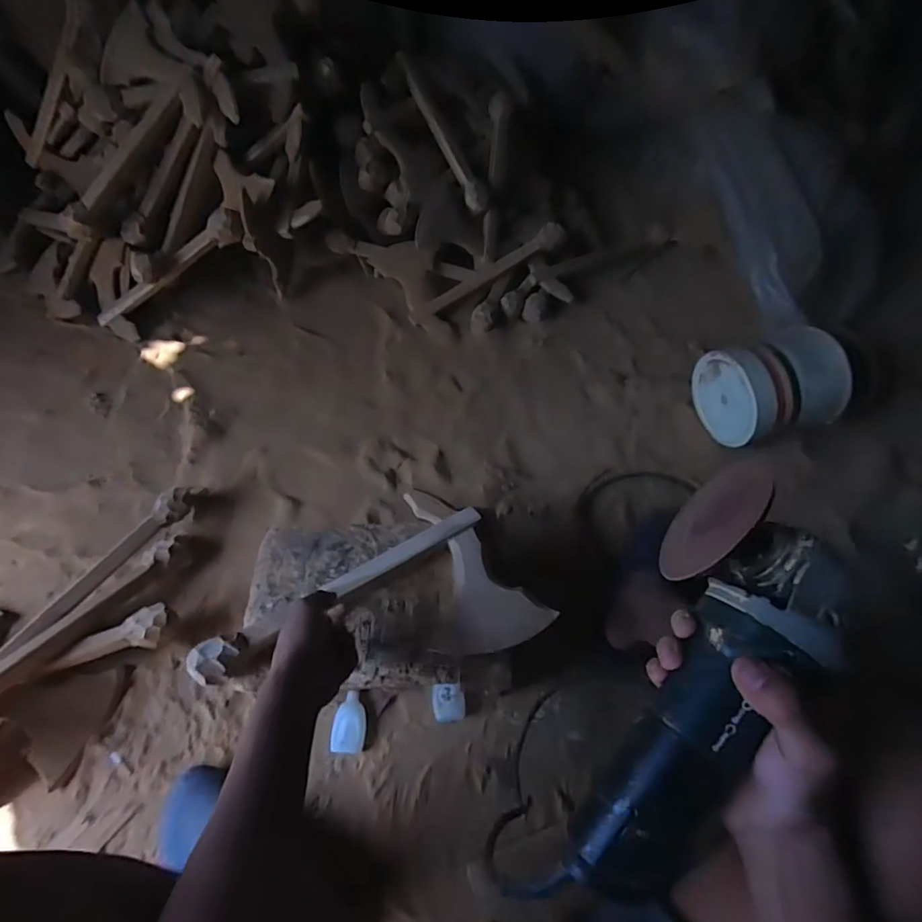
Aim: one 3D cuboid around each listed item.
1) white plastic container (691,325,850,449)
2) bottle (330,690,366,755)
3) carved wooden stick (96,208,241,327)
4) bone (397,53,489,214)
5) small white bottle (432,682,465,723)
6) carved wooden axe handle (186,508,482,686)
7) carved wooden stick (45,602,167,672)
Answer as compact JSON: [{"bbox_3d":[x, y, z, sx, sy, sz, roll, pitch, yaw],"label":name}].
[{"bbox_3d":[0.571,-0.135,0.978,0.193,0.169,0.179,-10,60,-2],"label":"white plastic container"},{"bbox_3d":[-0.155,0.364,0.742,0.044,0.021,0.078,2,60,5],"label":"bottle"},{"bbox_3d":[-0.597,-0.394,1.086,0.397,0.056,0.061,-26,58,18],"label":"carved wooden stick"},{"bbox_3d":[-0.035,-0.687,1.139,0.039,0.047,0.330,-29,90,-13],"label":"bone"},{"bbox_3d":[-0.017,0.340,0.749,0.044,0.026,0.047,-8,60,-1],"label":"small white bottle"},{"bbox_3d":[-0.139,0.151,0.645,0.368,0.035,0.039,-27,62,-19],"label":"carved wooden axe handle"},{"bbox_3d":[-0.490,0.252,0.752,0.153,0.031,0.052,-18,61,-7],"label":"carved wooden stick"}]

